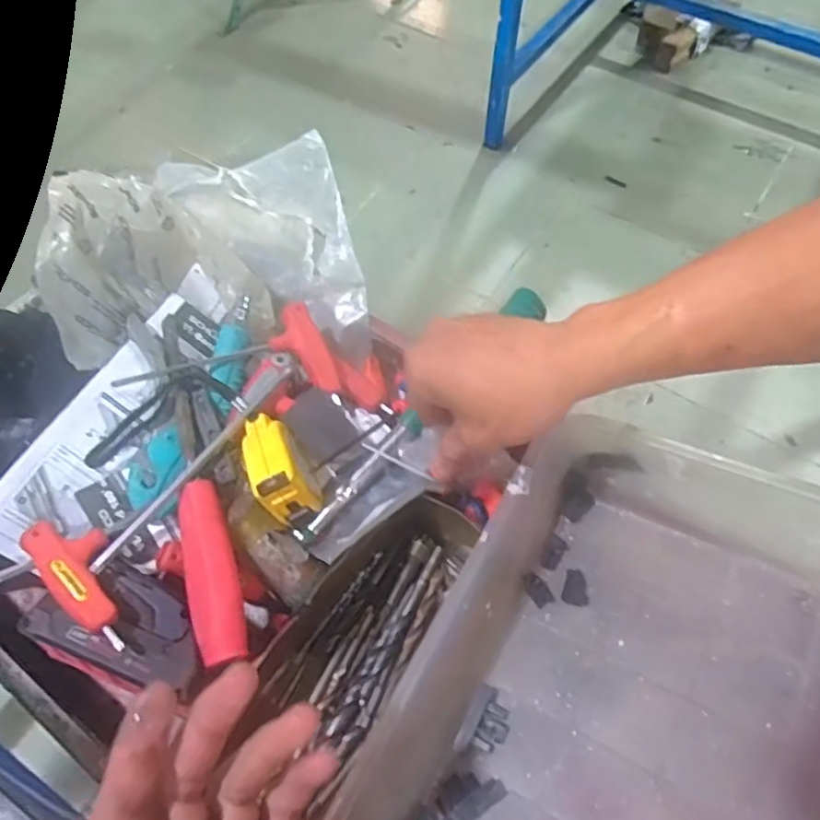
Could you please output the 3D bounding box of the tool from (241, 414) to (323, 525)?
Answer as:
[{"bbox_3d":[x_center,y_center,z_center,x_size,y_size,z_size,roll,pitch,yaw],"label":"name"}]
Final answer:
[{"bbox_3d":[-0.083,0.037,0.438,0.029,0.060,0.066,-28,47,2],"label":"tool"}]

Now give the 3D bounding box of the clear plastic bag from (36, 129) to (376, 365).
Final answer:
[{"bbox_3d":[-0.148,-0.120,0.500,0.210,0.104,0.163,-9,60,-6],"label":"clear plastic bag"}]

